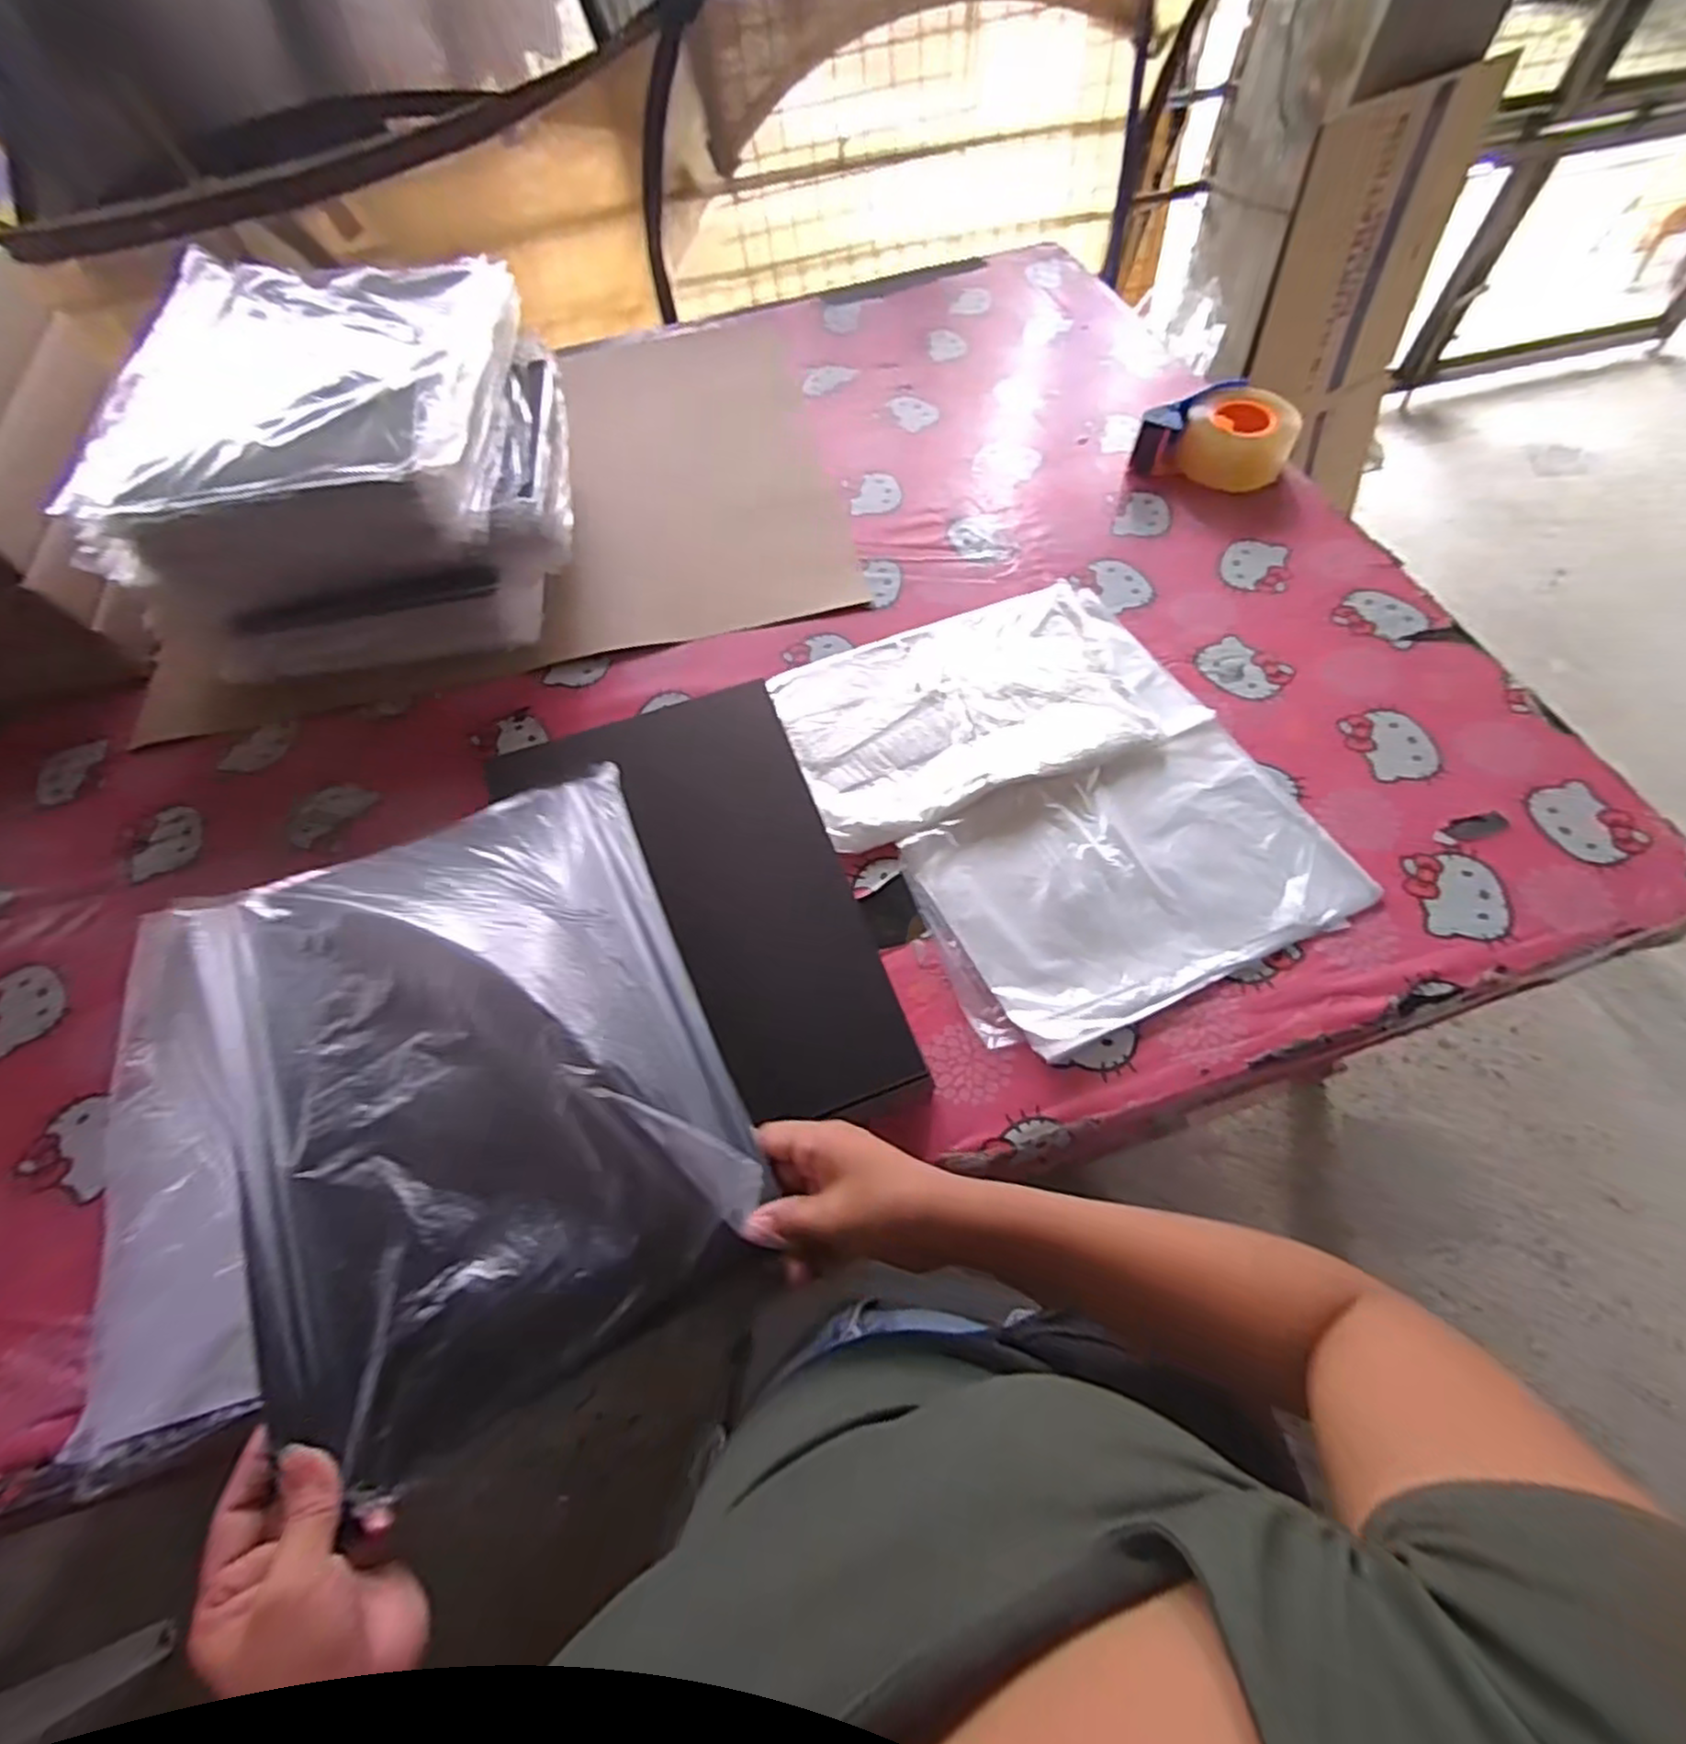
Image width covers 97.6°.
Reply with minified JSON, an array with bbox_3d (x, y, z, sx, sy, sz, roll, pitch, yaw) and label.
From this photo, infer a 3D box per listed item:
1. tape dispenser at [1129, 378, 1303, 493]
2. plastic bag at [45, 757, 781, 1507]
[{"bbox_3d":[0.427,-0.497,0.842,0.164,0.067,0.111,22,64,14],"label":"tape dispenser"},{"bbox_3d":[-0.249,0.111,0.429,0.325,0.071,0.375,-23,62,-11],"label":"plastic bag"}]

